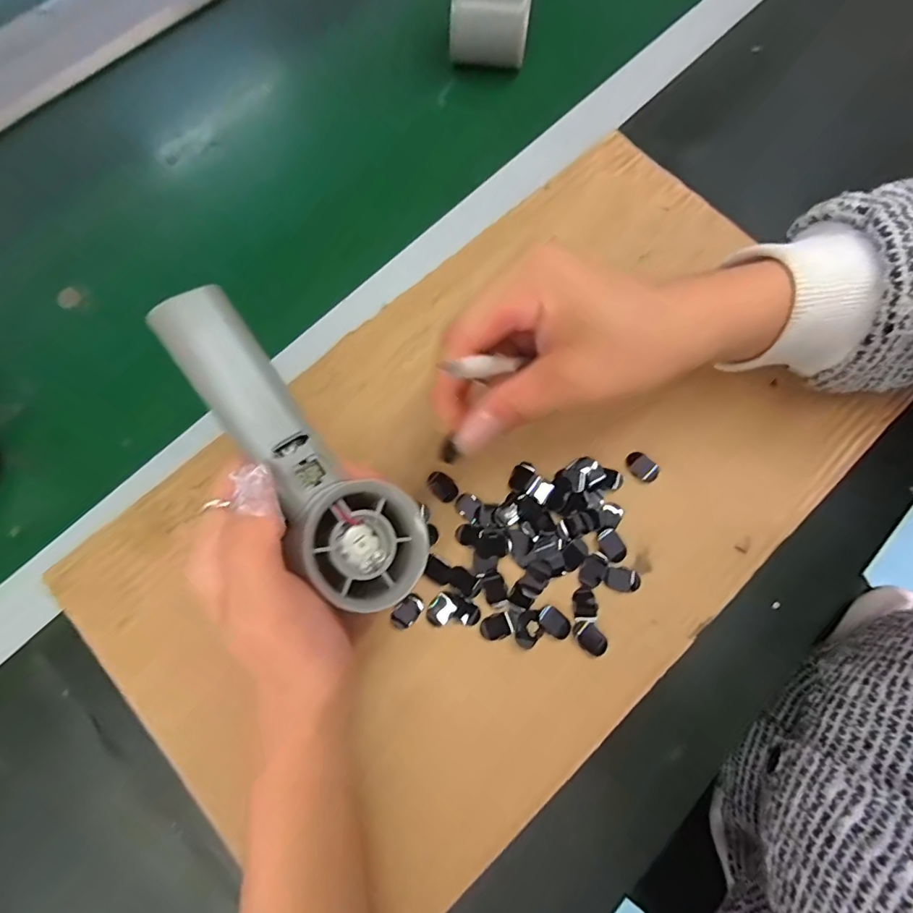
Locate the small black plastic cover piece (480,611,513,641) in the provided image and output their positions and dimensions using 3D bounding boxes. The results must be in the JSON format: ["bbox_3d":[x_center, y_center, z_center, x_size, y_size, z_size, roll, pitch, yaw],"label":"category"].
[{"bbox_3d":[0.022,0.093,0.275,0.017,0.004,0.013,-20,73,-5],"label":"small black plastic cover piece"}]

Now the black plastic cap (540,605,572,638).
[{"bbox_3d":[0.054,0.090,0.273,0.018,0.004,0.013,39,77,12],"label":"black plastic cap"}]

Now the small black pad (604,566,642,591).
[{"bbox_3d":[0.093,0.068,0.281,0.020,0.004,0.013,11,73,4],"label":"small black pad"}]

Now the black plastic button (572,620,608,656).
[{"bbox_3d":[0.072,0.097,0.271,0.020,0.004,0.013,38,77,11],"label":"black plastic button"}]

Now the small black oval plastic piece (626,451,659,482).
[{"bbox_3d":[0.111,0.005,0.298,0.020,0.004,0.014,35,76,11],"label":"small black oval plastic piece"}]

